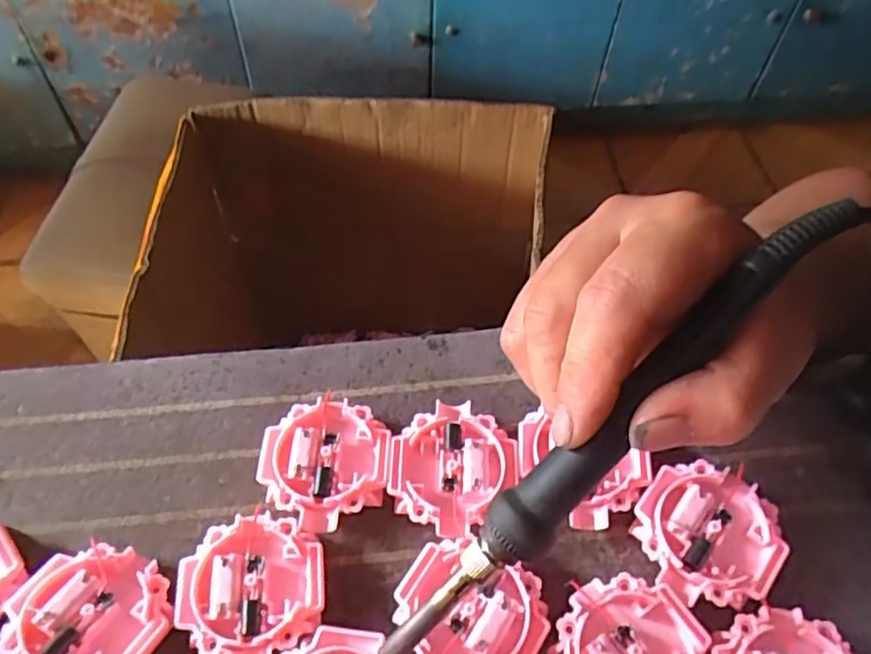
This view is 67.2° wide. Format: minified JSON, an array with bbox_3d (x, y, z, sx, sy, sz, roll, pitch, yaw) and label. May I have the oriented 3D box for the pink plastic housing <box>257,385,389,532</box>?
[{"bbox_3d":[-0.045,0.055,0.271,0.051,0.010,0.055,0,56,0],"label":"pink plastic housing"}]

